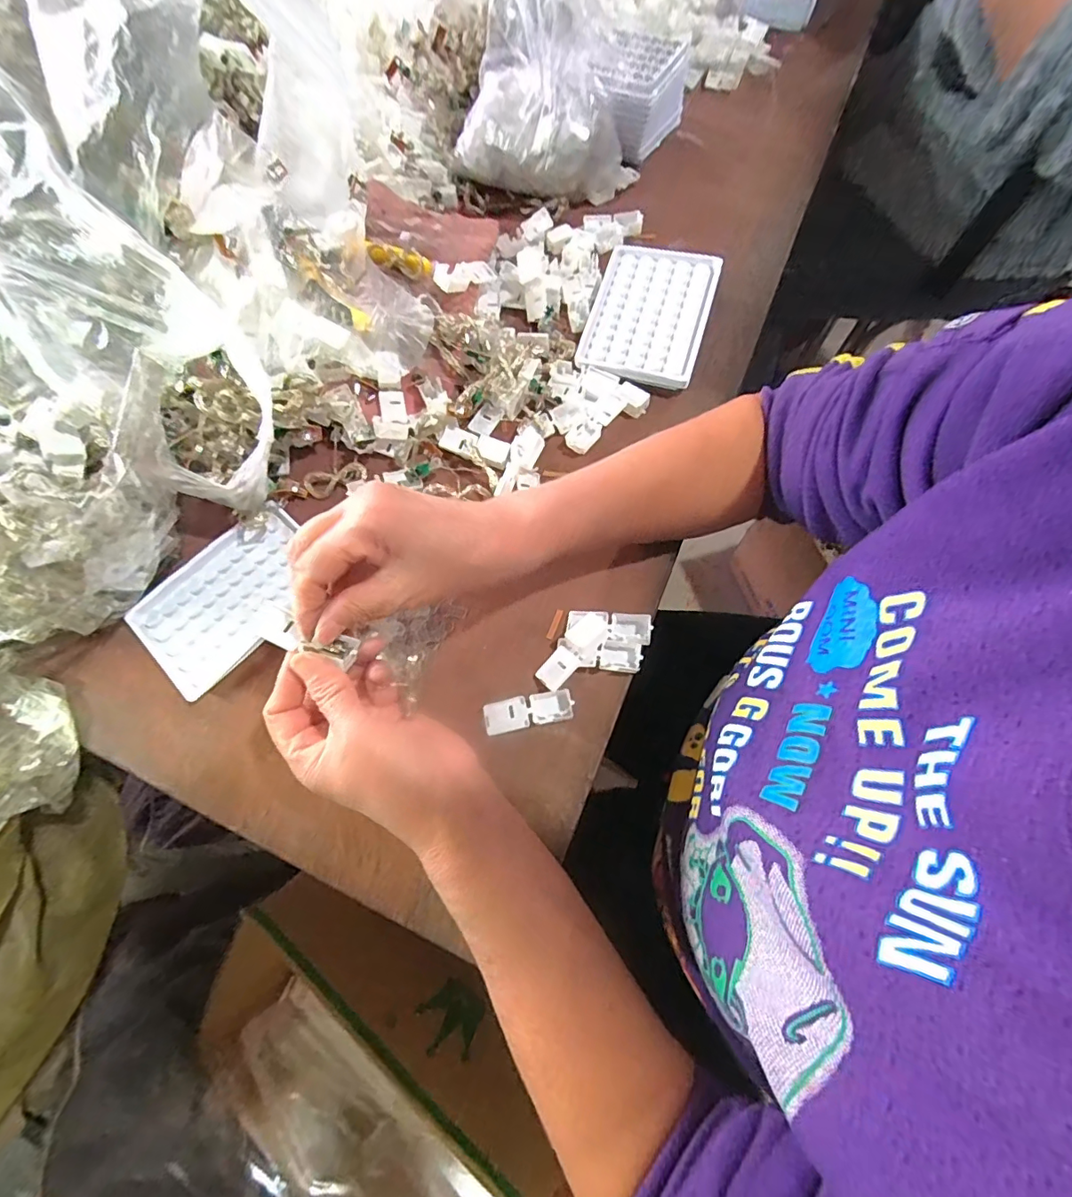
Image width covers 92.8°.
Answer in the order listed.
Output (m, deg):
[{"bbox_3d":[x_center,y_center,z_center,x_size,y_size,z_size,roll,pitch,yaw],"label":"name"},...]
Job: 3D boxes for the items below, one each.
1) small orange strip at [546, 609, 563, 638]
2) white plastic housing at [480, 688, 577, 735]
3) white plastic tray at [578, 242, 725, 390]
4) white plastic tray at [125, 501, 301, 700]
[{"bbox_3d":[0.013,0.017,0.350,0.005,0.004,0.022,20,71,10],"label":"small orange strip"},{"bbox_3d":[-0.005,0.071,0.323,0.055,0.009,0.020,-12,69,-2],"label":"white plastic housing"},{"bbox_3d":[0.095,-0.239,0.430,0.095,0.020,0.128,18,72,4],"label":"white plastic tray"},{"bbox_3d":[-0.221,-0.005,0.371,0.092,0.012,0.130,38,75,16],"label":"white plastic tray"}]

